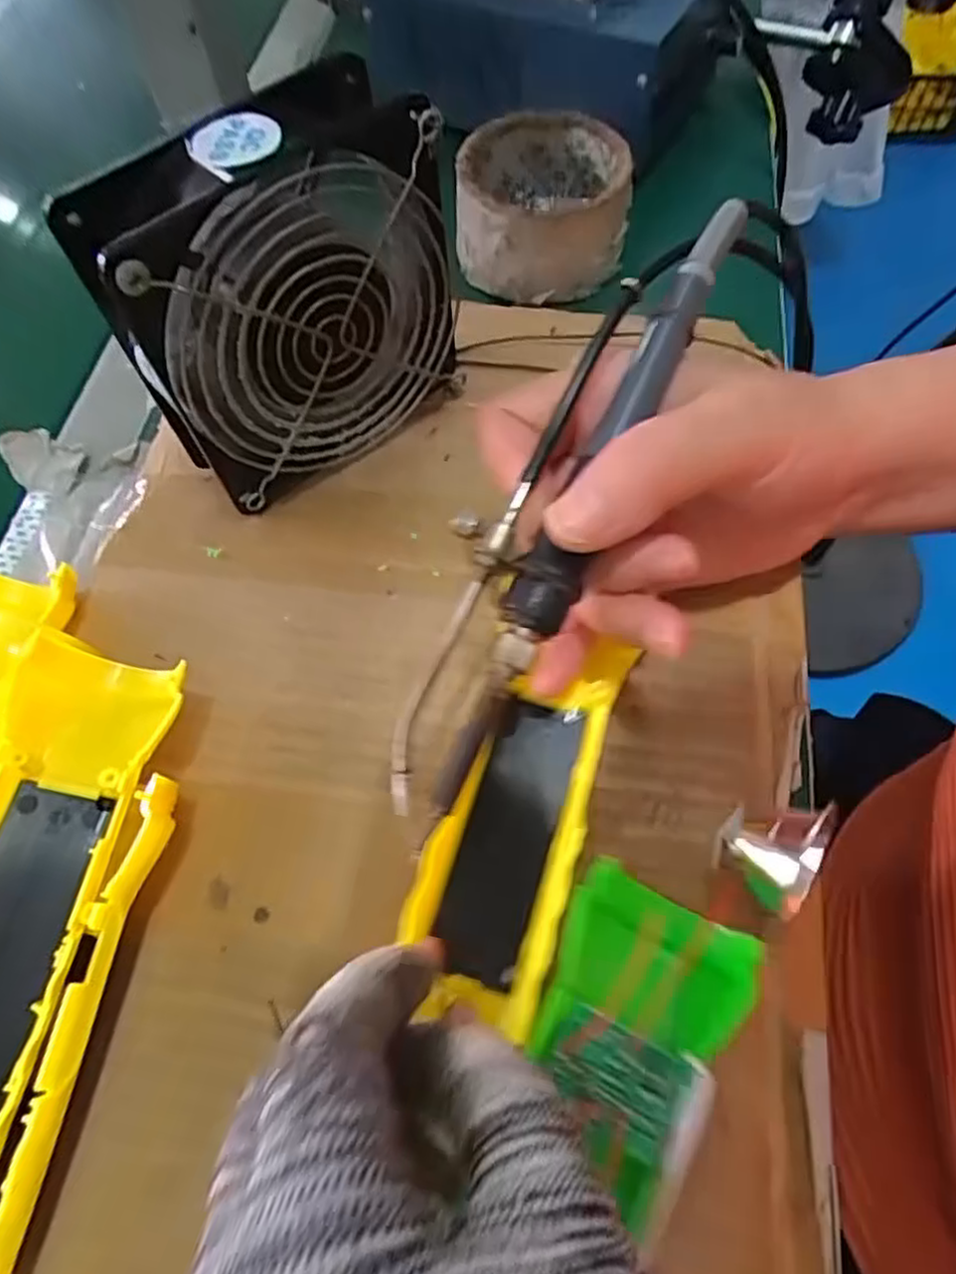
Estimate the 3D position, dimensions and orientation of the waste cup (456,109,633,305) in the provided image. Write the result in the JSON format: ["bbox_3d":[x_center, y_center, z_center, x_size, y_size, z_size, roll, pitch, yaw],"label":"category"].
[{"bbox_3d":[0.033,-0.219,0.364,0.084,0.047,0.086,-1,63,2],"label":"waste cup"}]

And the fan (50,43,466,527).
[{"bbox_3d":[-0.070,-0.124,0.273,0.120,0.123,0.053,-35,66,-15],"label":"fan"}]

